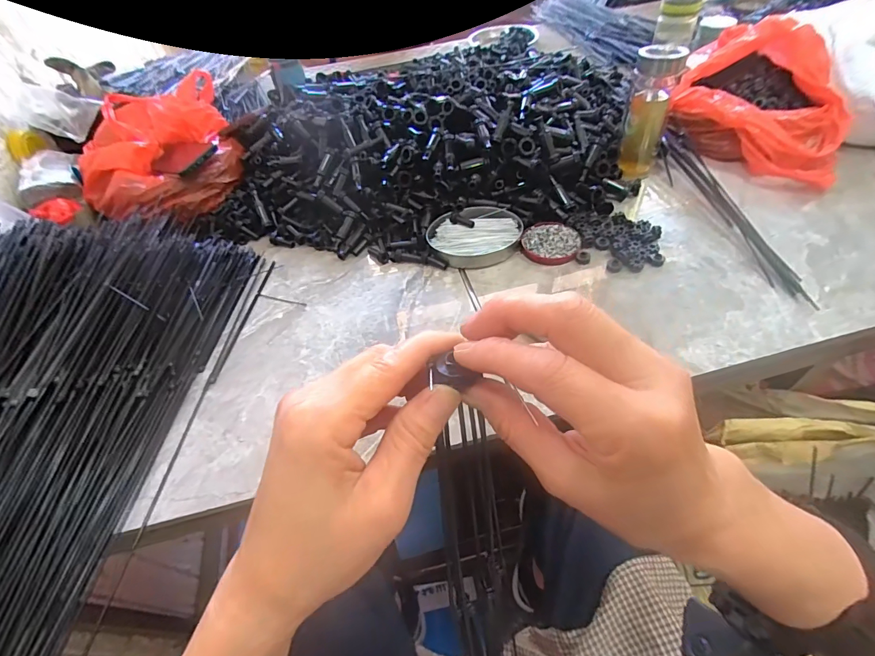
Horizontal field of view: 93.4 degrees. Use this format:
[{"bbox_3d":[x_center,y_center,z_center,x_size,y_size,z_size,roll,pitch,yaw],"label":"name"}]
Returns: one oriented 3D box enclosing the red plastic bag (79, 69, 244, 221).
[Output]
[{"bbox_3d":[-0.477,-0.293,0.706,0.260,0.118,0.291,-22,51,-12],"label":"red plastic bag"}]

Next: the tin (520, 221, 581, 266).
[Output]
[{"bbox_3d":[0.163,-0.124,0.593,0.079,0.016,0.083,-3,50,4],"label":"tin"}]

